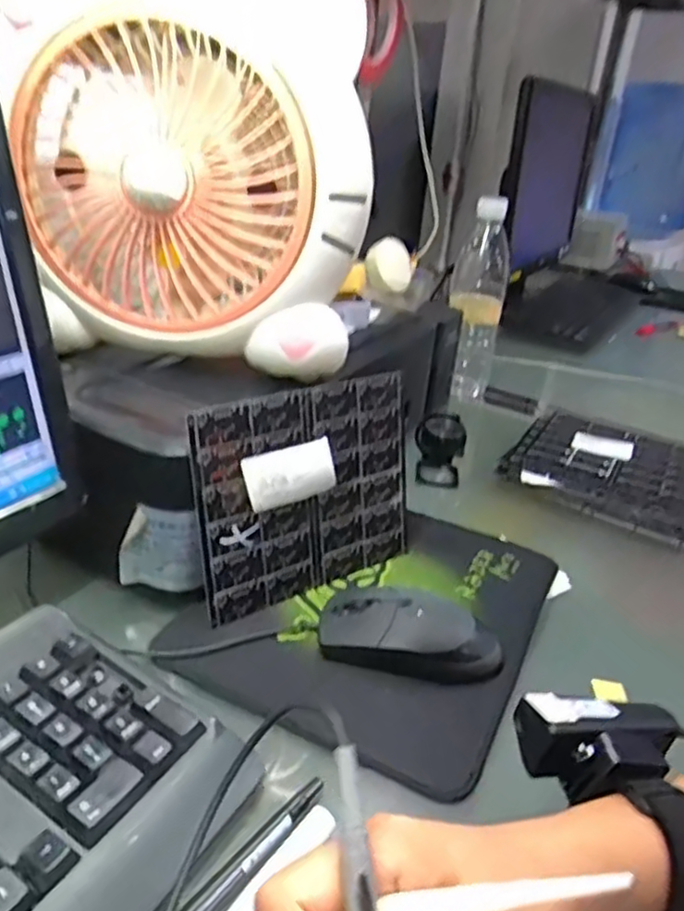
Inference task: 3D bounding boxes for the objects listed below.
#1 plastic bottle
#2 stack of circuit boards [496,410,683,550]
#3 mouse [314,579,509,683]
[{"bbox_3d":[0.162,-0.182,0.827,0.067,0.230,0.062,9,27,7],"label":"plastic bottle"},{"bbox_3d":[0.280,0.017,0.673,0.211,0.026,0.168,19,30,24],"label":"stack of circuit boards"},{"bbox_3d":[0.043,0.110,0.429,0.112,0.033,0.054,11,28,11],"label":"mouse"}]

